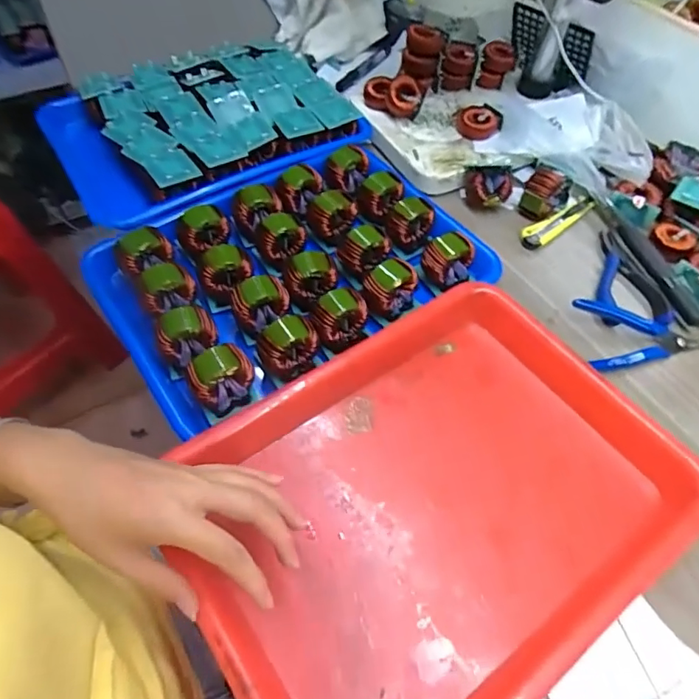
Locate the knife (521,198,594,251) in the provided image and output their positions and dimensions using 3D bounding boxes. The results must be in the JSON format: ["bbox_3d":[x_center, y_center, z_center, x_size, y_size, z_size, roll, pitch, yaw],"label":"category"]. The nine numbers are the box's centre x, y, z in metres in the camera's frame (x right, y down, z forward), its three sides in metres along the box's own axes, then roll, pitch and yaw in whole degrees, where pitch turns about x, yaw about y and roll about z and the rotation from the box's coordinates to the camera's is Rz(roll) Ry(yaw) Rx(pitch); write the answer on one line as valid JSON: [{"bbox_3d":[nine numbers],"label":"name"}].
[{"bbox_3d":[0.228,-0.137,0.553,0.106,0.016,0.023,-30,61,-21],"label":"knife"}]

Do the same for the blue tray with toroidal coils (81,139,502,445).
[{"bbox_3d":[-0.056,-0.085,0.475,0.327,0.044,0.239,-29,61,-21],"label":"blue tray with toroidal coils"}]

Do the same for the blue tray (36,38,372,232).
[{"bbox_3d":[-0.173,-0.264,0.591,0.307,0.045,0.242,-29,61,-21],"label":"blue tray"}]

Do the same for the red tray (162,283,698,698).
[{"bbox_3d":[0.059,0.104,0.366,0.331,0.047,0.246,-29,61,-20],"label":"red tray"}]

